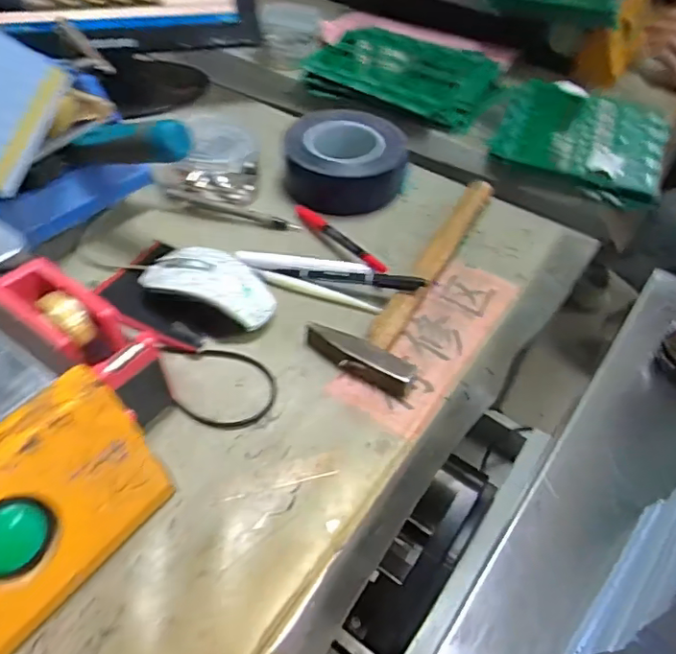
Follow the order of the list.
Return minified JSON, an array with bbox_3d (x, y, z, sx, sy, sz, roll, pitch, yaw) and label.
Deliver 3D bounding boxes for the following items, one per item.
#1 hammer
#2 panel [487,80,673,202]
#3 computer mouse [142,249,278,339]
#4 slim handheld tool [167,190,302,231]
[{"bbox_3d":[0.070,-0.060,0.522,0.089,0.019,0.292,21,49,14],"label":"hammer"},{"bbox_3d":[0.305,-0.246,0.702,0.209,0.021,0.219,24,50,16],"label":"panel"},{"bbox_3d":[-0.109,-0.036,0.472,0.116,0.040,0.064,23,50,16],"label":"computer mouse"},{"bbox_3d":[-0.106,-0.119,0.569,0.141,0.013,0.011,15,48,9],"label":"slim handheld tool"}]

